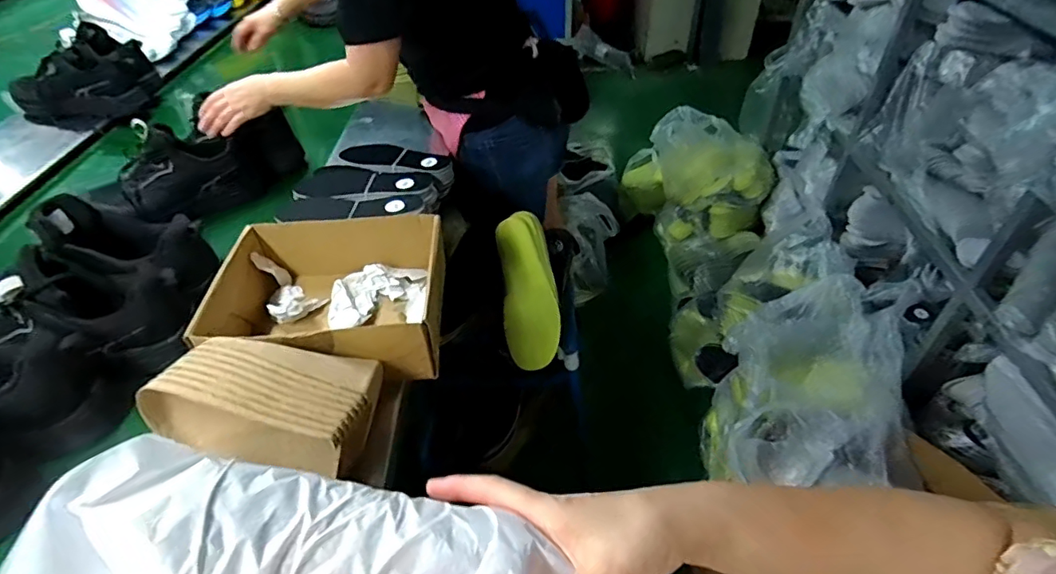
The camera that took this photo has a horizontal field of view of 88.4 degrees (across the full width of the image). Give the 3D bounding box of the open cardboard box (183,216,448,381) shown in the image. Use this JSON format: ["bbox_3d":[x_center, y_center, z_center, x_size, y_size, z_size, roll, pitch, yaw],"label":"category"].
[{"bbox_3d":[-0.242,0.018,0.709,0.263,0.098,0.230,-3,42,-2],"label":"open cardboard box"}]

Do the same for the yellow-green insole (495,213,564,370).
[{"bbox_3d":[-0.002,-0.005,1.017,0.108,0.052,0.315,-5,65,-4],"label":"yellow-green insole"}]

